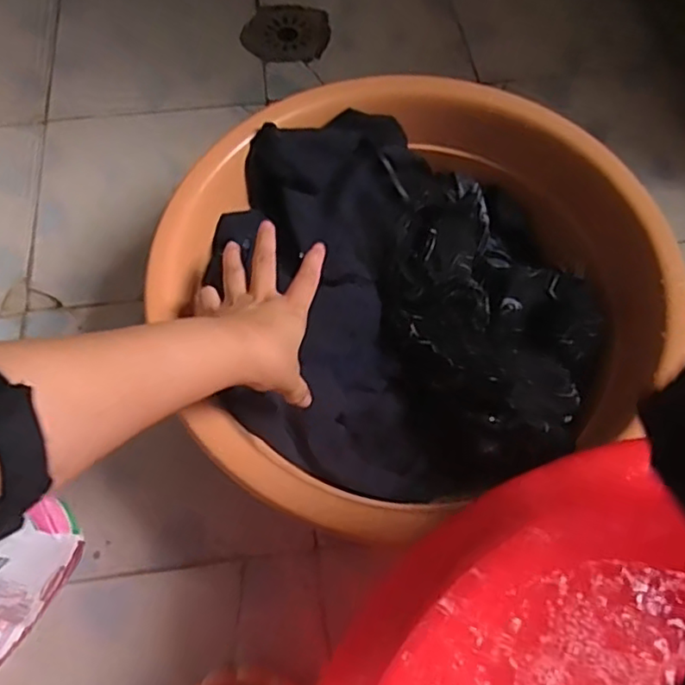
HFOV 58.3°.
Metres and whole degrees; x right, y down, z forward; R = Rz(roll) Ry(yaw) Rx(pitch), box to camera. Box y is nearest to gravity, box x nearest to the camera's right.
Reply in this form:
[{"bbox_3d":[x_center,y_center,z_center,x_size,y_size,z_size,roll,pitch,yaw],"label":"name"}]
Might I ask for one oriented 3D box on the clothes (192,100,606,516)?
[{"bbox_3d":[0.057,-0.042,0.598,0.348,0.119,0.330,9,65,4],"label":"clothes"}]

